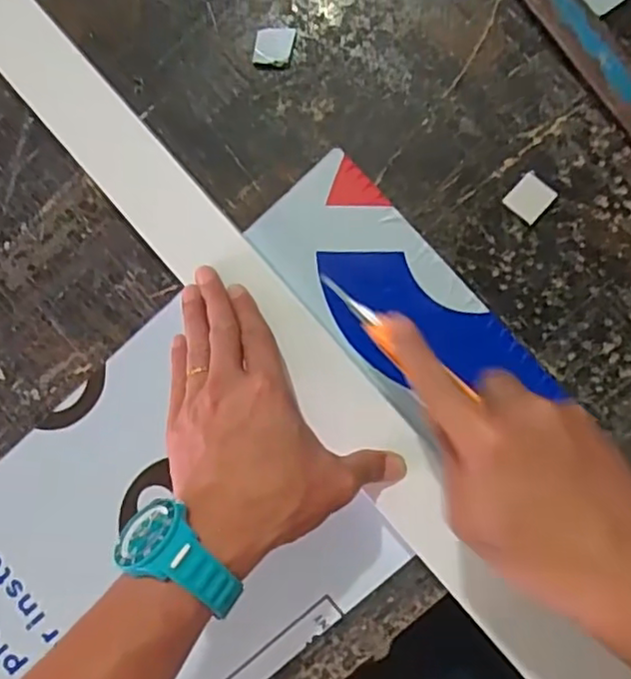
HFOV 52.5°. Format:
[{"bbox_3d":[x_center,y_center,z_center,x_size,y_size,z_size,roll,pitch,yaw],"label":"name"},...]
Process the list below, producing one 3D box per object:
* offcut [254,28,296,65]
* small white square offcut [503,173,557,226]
[{"bbox_3d":[-0.029,-0.206,0.449,0.029,0.004,0.024,-1,90,7],"label":"offcut"},{"bbox_3d":[0.144,-0.095,0.428,0.025,0.004,0.027,42,95,5],"label":"small white square offcut"}]

